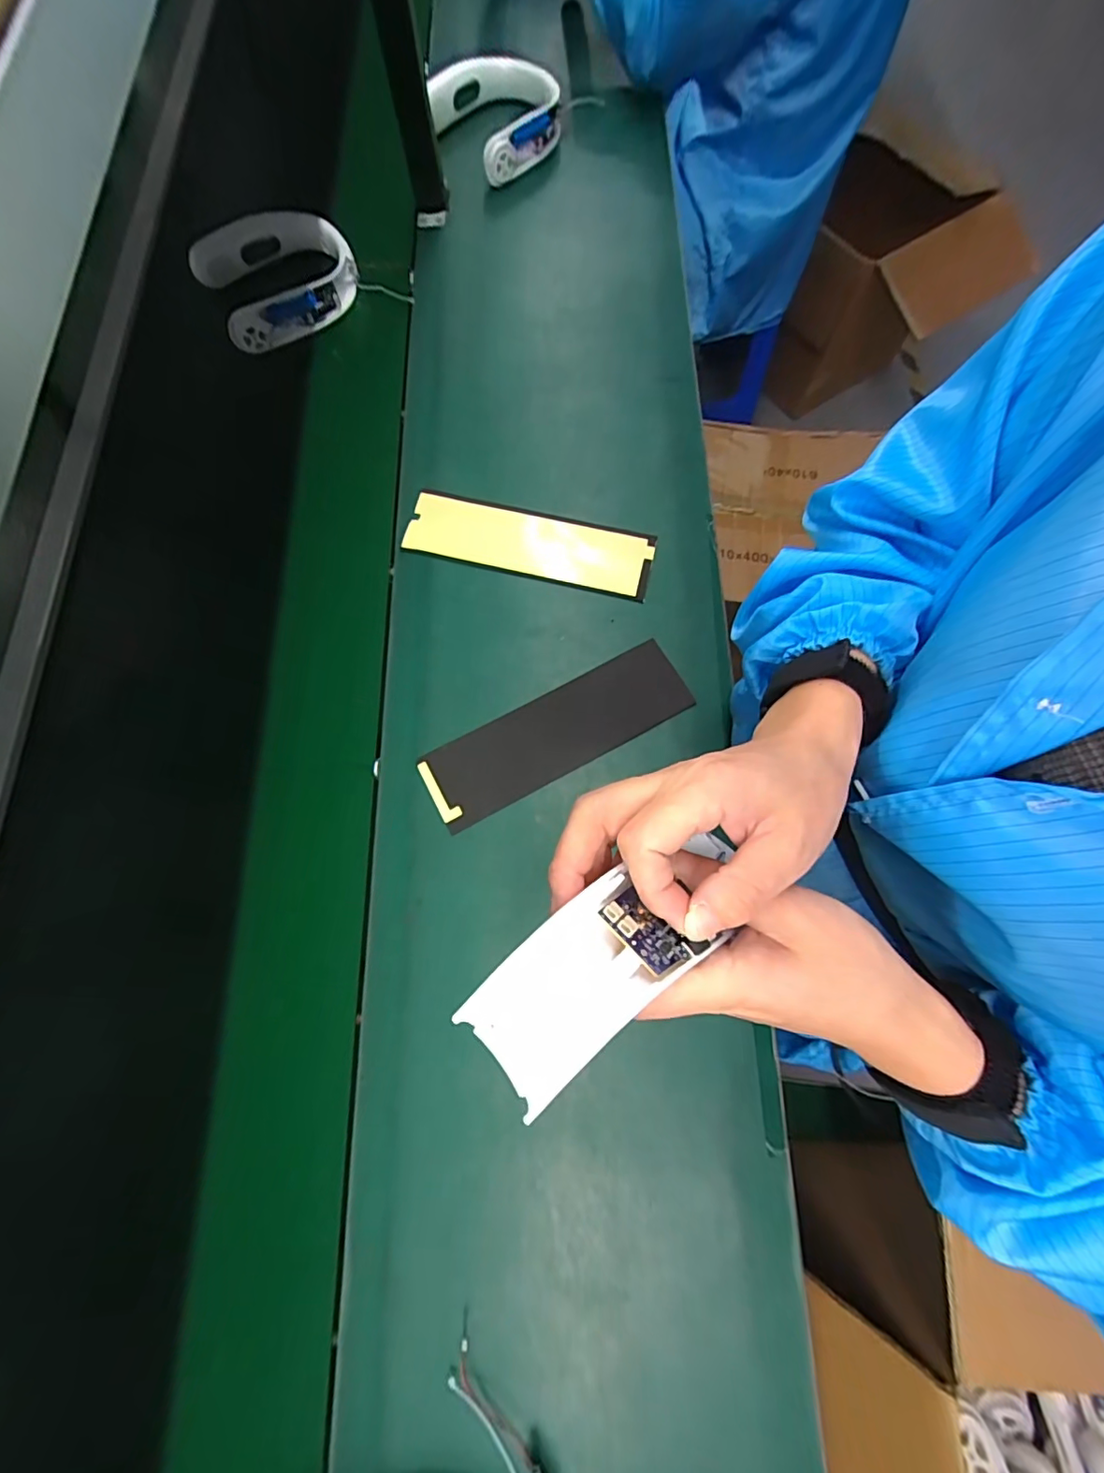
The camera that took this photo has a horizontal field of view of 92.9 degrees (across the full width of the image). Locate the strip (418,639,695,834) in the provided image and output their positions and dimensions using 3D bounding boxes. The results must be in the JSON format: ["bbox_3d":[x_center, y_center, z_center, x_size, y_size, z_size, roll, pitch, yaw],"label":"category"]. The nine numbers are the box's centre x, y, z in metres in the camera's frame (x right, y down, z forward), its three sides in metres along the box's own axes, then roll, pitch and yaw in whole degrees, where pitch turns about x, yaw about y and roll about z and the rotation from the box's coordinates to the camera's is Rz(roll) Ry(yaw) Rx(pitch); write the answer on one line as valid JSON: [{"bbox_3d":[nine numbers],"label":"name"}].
[{"bbox_3d":[0.005,-0.005,0.568,0.290,0.013,0.089,-28,75,-6],"label":"strip"}]

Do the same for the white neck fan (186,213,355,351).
[{"bbox_3d":[-0.383,-0.648,0.732,0.199,0.068,0.168,-27,75,-6],"label":"white neck fan"}]

